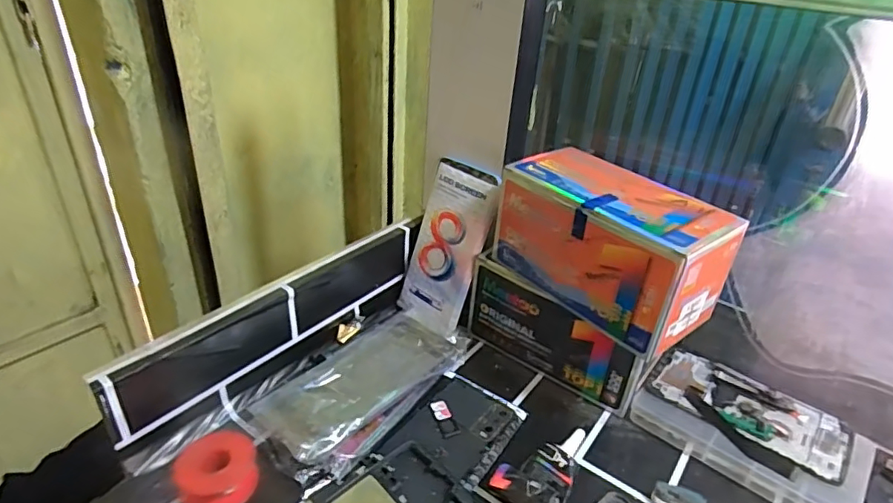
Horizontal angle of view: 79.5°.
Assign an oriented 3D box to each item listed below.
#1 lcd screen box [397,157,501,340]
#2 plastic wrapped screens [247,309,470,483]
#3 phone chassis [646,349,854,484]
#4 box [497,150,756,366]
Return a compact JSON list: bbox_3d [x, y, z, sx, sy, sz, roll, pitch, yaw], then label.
[{"bbox_3d":[0.000,-0.005,0.556,0.081,0.169,0.022,22,12,27],"label":"lcd screen box"},{"bbox_3d":[-0.069,0.112,0.478,0.100,0.031,0.192,25,38,30],"label":"plastic wrapped screens"},{"bbox_3d":[0.255,0.135,0.461,0.152,0.009,0.081,26,41,34],"label":"phone chassis"},{"bbox_3d":[0.137,-0.008,0.460,0.094,0.098,0.174,-19,38,-33],"label":"box"}]

